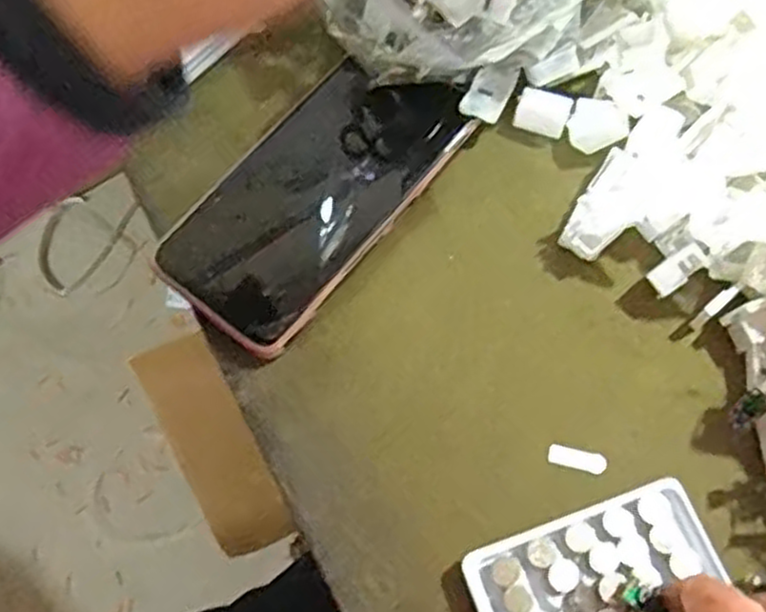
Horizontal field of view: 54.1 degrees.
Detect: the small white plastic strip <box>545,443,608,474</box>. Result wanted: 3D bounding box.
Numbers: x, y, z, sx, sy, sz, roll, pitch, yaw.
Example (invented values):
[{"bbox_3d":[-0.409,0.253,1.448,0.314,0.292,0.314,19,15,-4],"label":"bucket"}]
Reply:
[{"bbox_3d":[0.082,0.064,0.316,0.024,0.004,0.009,10,69,5],"label":"small white plastic strip"}]

